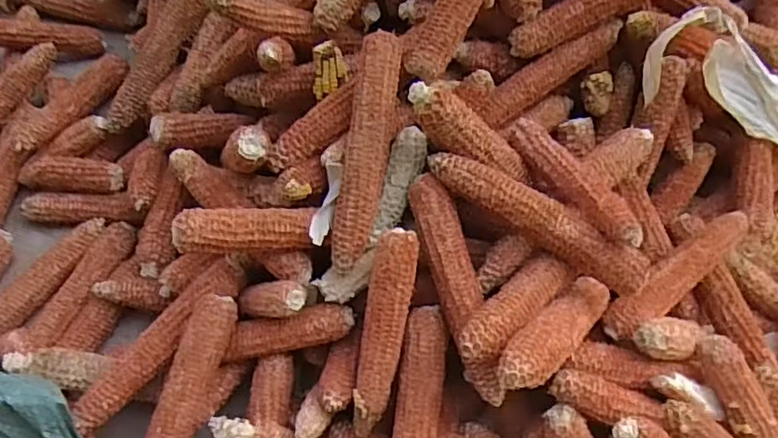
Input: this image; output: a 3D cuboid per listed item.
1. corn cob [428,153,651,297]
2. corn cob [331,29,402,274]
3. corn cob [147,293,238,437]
[{"bbox_3d":[0.107,0.000,0.435,0.170,0.022,0.029,30,64,13],"label":"corn cob"},{"bbox_3d":[-0.017,-0.051,0.457,0.031,0.034,0.180,9,85,2],"label":"corn cob"},{"bbox_3d":[-0.156,0.143,0.455,0.031,0.039,0.171,18,85,7],"label":"corn cob"}]

